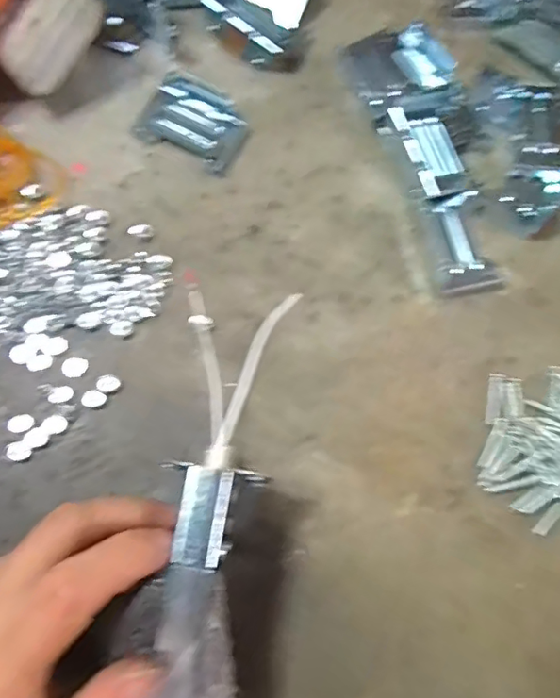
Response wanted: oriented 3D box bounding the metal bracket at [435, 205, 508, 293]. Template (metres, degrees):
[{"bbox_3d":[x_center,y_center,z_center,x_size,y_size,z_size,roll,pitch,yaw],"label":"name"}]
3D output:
[{"bbox_3d":[0.101,-0.057,0.295,0.030,0.012,0.051,-6,74,-4],"label":"metal bracket"}]

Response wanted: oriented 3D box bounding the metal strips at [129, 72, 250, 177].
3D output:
[{"bbox_3d":[-0.051,-0.133,0.309,0.061,0.022,0.040,28,75,6],"label":"metal strips"}]

